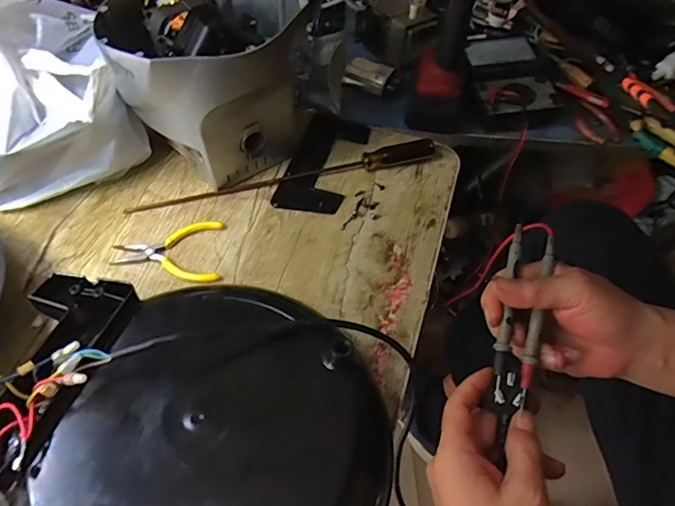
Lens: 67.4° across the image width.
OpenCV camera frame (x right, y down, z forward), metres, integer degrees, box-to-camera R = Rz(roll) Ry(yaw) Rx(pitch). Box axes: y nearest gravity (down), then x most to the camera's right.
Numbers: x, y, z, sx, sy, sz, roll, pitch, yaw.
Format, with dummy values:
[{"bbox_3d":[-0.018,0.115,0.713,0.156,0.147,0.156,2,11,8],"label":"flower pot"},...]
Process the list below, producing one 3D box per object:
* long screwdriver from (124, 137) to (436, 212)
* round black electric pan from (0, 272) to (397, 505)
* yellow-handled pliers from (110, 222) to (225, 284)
[{"bbox_3d":[-0.057,-0.098,0.634,0.384,0.028,0.028,-14,57,-14],"label":"long screwdriver"},{"bbox_3d":[-0.124,0.152,0.421,0.343,0.096,0.296,13,55,5],"label":"round black electric pan"},{"bbox_3d":[-0.190,0.002,0.568,0.118,0.009,0.078,-3,55,-6],"label":"yellow-handled pliers"}]

